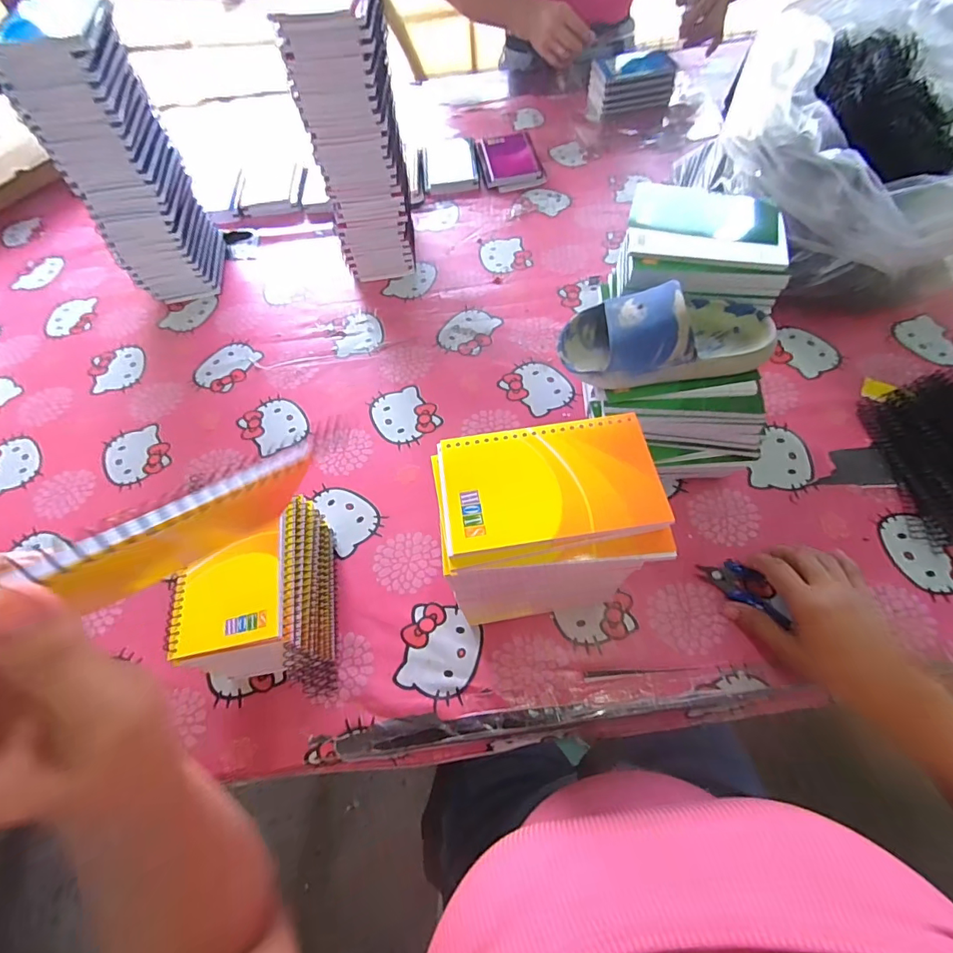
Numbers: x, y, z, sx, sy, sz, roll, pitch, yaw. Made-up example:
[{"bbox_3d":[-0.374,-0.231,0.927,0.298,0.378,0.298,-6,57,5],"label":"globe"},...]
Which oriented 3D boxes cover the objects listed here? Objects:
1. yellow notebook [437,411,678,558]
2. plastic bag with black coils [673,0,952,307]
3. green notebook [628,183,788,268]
[{"bbox_3d":[0.044,0.002,0.288,0.131,0.007,0.080,-7,60,-1],"label":"yellow notebook"},{"bbox_3d":[0.437,-0.359,0.524,0.336,0.184,0.291,40,71,22],"label":"plastic bag with black coils"},{"bbox_3d":[0.212,-0.235,0.427,0.131,0.008,0.105,11,63,10],"label":"green notebook"}]

